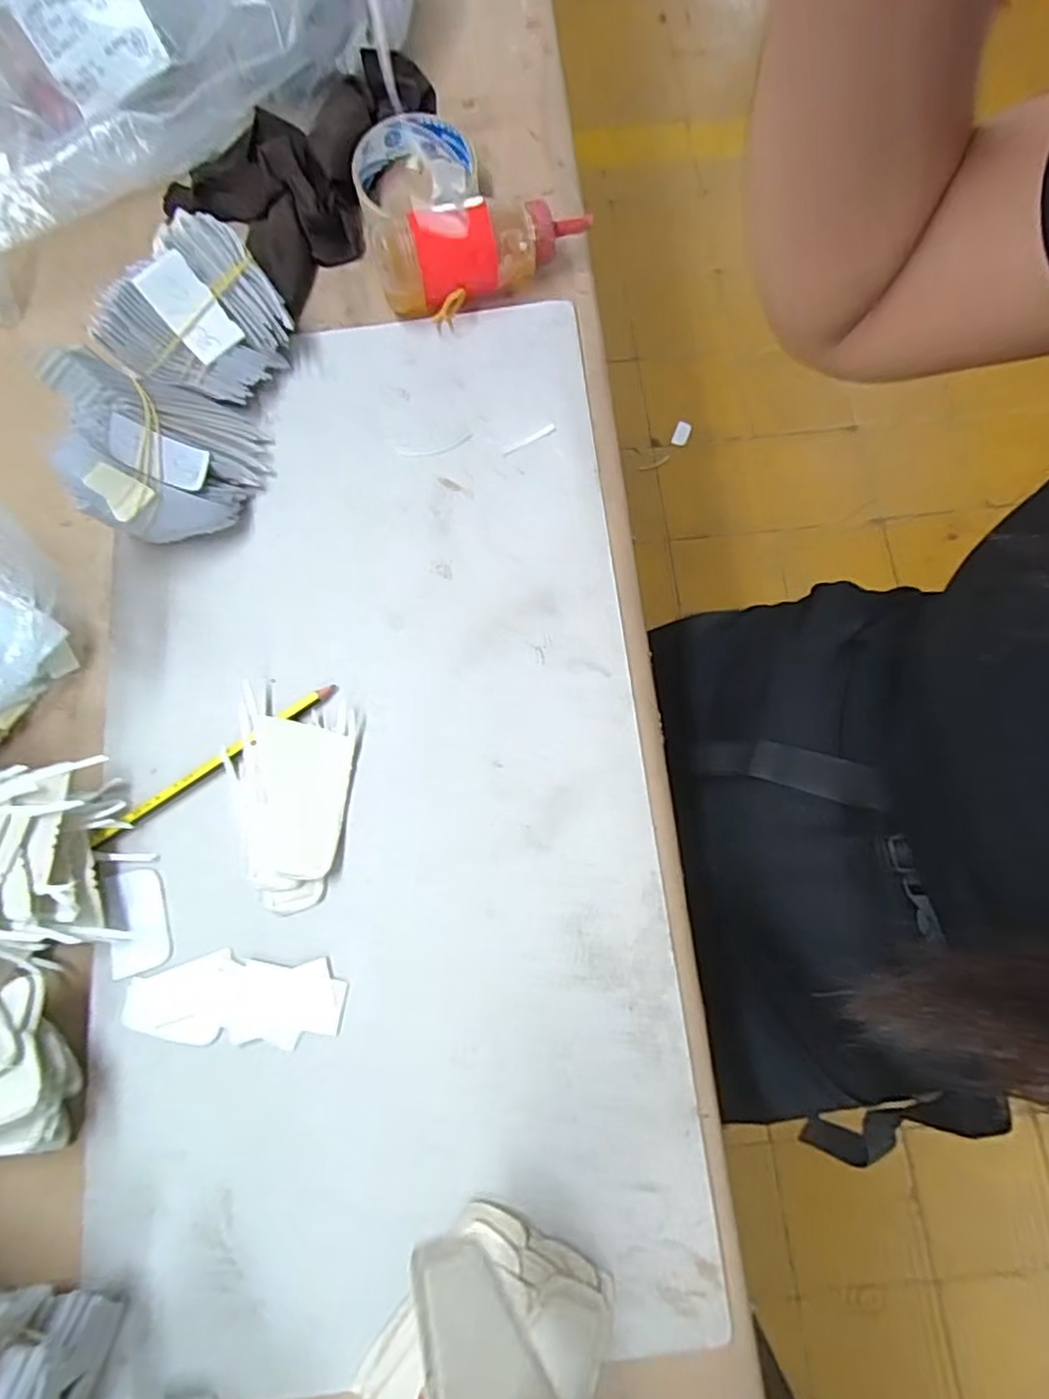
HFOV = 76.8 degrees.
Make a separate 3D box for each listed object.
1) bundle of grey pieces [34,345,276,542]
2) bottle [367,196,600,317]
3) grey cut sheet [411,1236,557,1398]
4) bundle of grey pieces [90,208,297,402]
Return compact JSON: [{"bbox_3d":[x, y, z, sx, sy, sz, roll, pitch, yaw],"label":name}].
[{"bbox_3d":[-0.207,-0.147,0.384,0.091,0.071,0.101,-15,77,-3],"label":"bundle of grey pieces"},{"bbox_3d":[-0.025,-0.283,0.419,0.138,0.047,0.044,-18,77,-4],"label":"bottle"},{"bbox_3d":[-0.008,0.230,0.228,0.055,0.077,0.007,18,105,-23],"label":"grey cut sheet"},{"bbox_3d":[-0.194,-0.232,0.405,0.085,0.031,0.101,37,88,-32],"label":"bundle of grey pieces"}]

